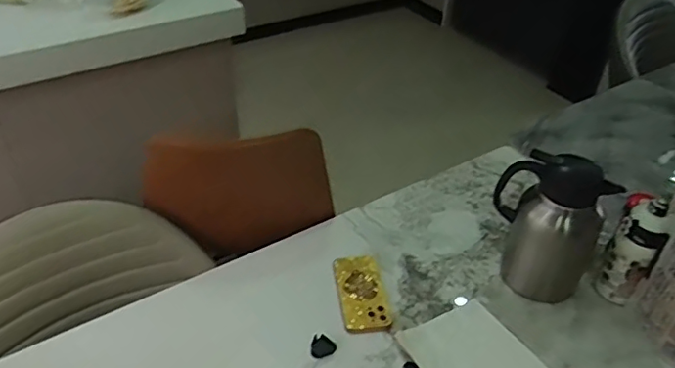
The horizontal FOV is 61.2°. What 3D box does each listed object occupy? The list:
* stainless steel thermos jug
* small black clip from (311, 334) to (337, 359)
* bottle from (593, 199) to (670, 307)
[{"bbox_3d":[0.359,0.075,1.006,0.183,0.244,0.151,16,40,16],"label":"stainless steel thermos jug"},{"bbox_3d":[-0.025,0.258,0.905,0.038,0.008,0.037,31,46,30],"label":"small black clip"},{"bbox_3d":[0.505,0.118,0.978,0.069,0.193,0.051,23,42,23],"label":"bottle"}]

